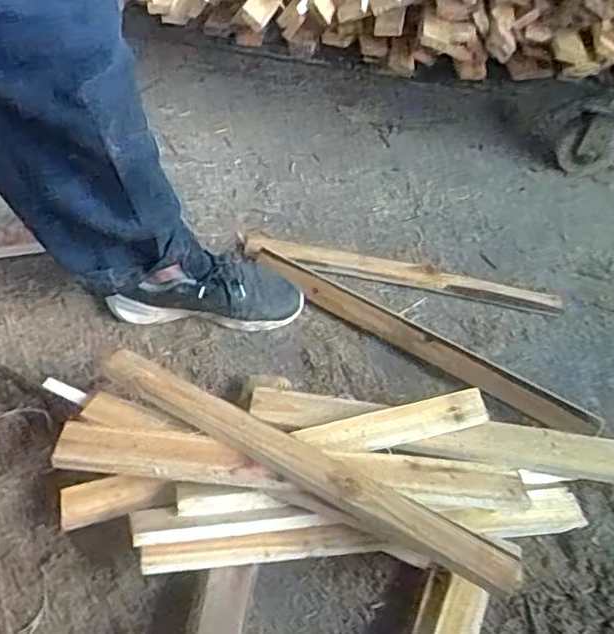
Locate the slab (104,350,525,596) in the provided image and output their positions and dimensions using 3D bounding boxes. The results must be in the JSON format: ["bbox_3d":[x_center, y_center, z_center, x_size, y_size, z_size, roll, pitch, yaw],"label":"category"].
[{"bbox_3d":[-0.019,0.147,0.663,0.492,0.028,0.052,25,51,18],"label":"slab"}]

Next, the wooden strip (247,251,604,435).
[{"bbox_3d":[0.143,0.024,0.896,0.540,0.015,0.039,28,52,21],"label":"wooden strip"}]

